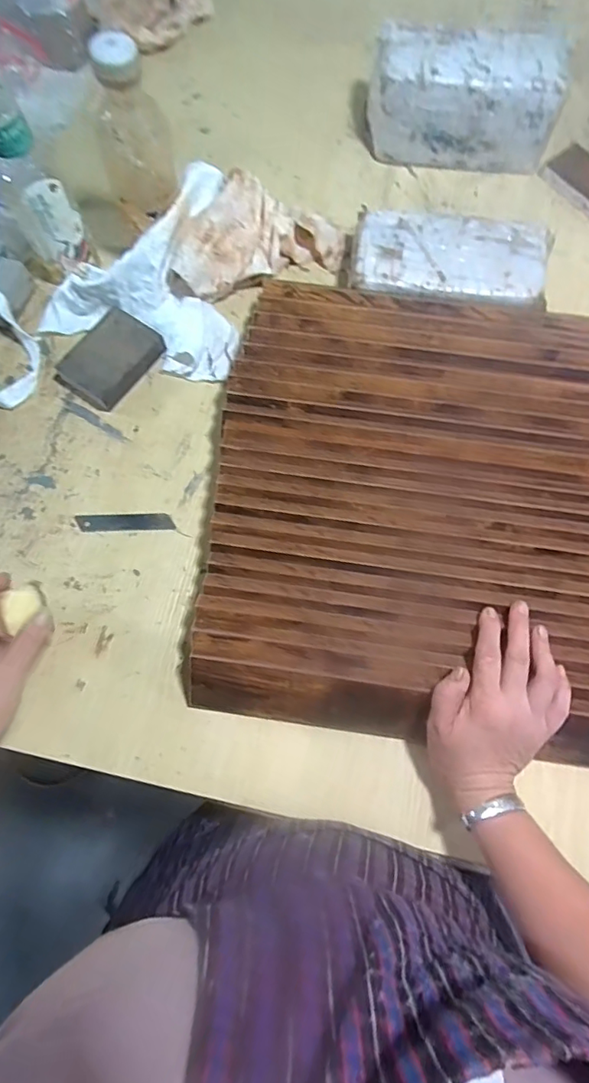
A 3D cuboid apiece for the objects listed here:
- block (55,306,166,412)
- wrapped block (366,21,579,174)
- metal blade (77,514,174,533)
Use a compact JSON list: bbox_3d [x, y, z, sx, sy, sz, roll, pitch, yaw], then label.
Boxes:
[{"bbox_3d":[-0.201,-0.199,0.566,0.072,0.029,0.100,35,77,9],"label":"block"},{"bbox_3d":[0.201,-0.528,0.624,0.223,0.102,0.095,8,74,3],"label":"wrapped block"},{"bbox_3d":[-0.171,-0.019,0.524,0.097,0.004,0.018,-1,74,0],"label":"metal blade"}]

